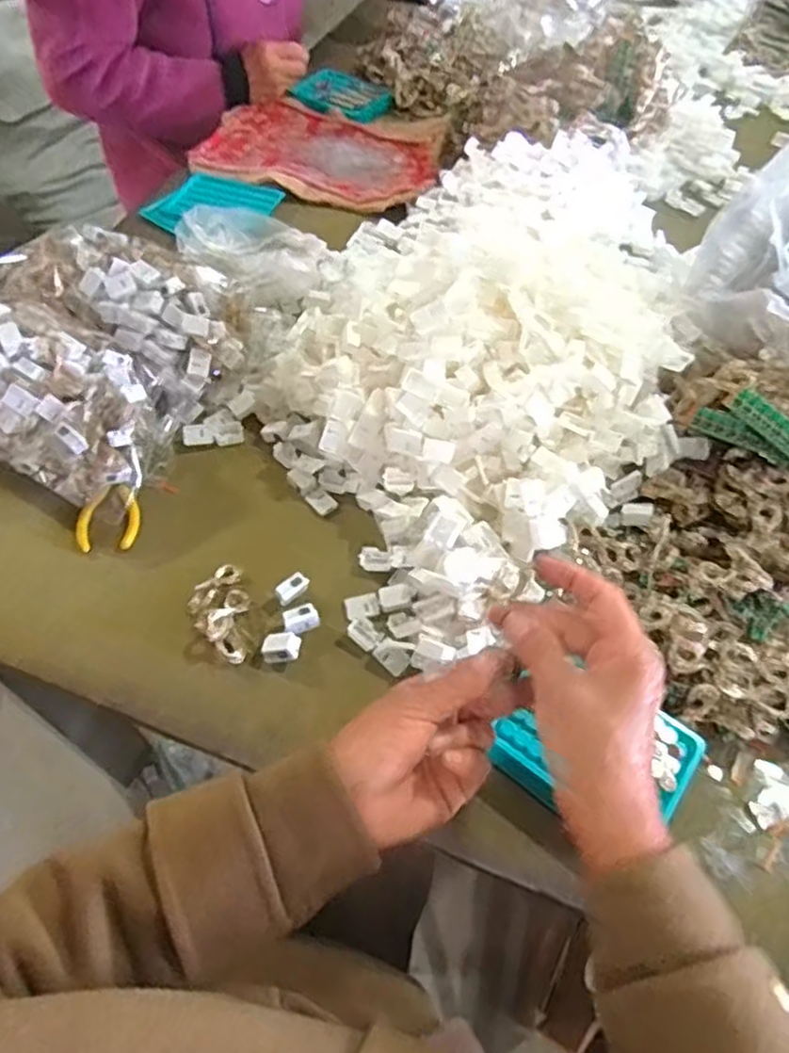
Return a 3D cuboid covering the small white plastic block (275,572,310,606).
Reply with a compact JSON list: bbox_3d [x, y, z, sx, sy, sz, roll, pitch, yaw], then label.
[{"bbox_3d":[-0.085,0.051,0.566,0.029,0.015,0.014,-39,65,-24],"label":"small white plastic block"}]

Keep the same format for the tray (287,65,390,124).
[{"bbox_3d":[-0.073,-0.642,1.024,0.122,0.037,0.076,18,58,10],"label":"tray"}]

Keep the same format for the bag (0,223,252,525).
[{"bbox_3d":[-0.305,-0.172,0.655,0.272,0.099,0.267,21,58,12],"label":"bag"}]

